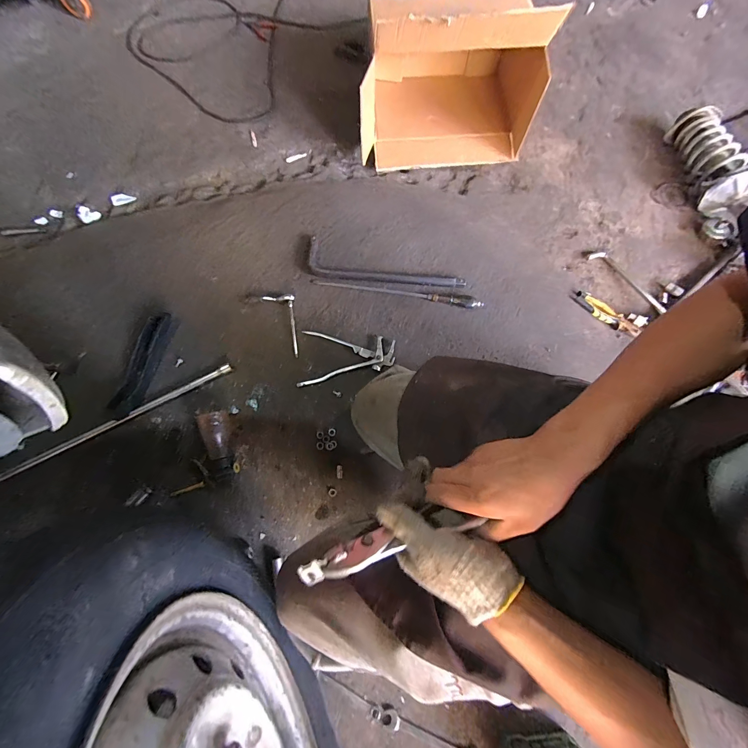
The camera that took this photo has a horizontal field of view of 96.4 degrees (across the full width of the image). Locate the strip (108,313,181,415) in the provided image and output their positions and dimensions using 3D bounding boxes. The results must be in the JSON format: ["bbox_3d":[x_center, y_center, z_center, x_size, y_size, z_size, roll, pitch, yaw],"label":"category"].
[{"bbox_3d":[-0.577,-0.033,0.837,0.090,0.016,0.260,10,68,7],"label":"strip"}]

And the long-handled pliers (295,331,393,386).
[{"bbox_3d":[-0.065,-0.045,0.819,0.231,0.016,0.135,-1,72,1],"label":"long-handled pliers"}]

